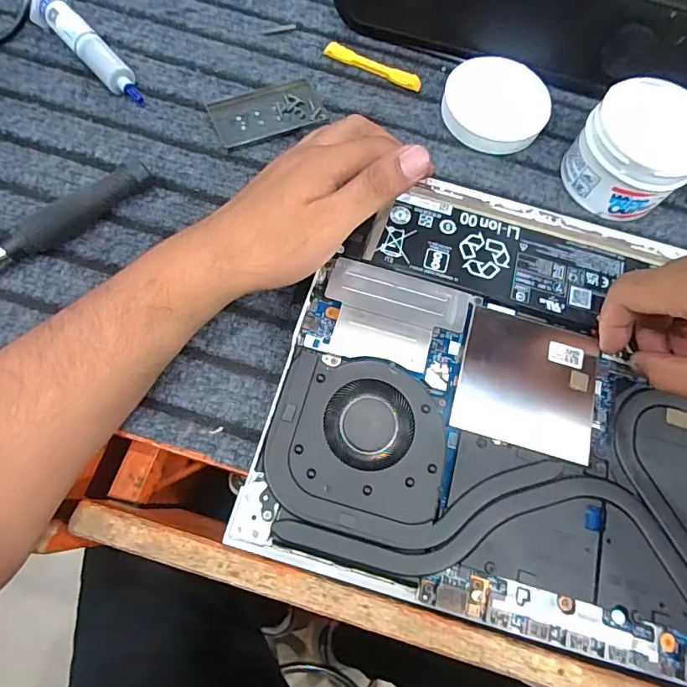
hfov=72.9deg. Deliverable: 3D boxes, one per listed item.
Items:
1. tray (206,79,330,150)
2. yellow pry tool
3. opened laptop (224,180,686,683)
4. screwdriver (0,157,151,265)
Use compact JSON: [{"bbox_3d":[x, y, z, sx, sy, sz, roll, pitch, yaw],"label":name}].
[{"bbox_3d":[-0.056,-0.171,0.343,0.078,0.004,0.047,-22,74,-12],"label":"tray"},{"bbox_3d":[0.023,-0.214,0.361,0.078,0.008,0.011,23,70,4],"label":"yellow pry tool"},{"bbox_3d":[0.141,0.035,0.266,0.340,0.016,0.246,15,69,3],"label":"opened laptop"},{"bbox_3d":[-0.183,-0.072,0.287,0.137,0.023,0.015,-38,77,-16],"label":"screwdriver"}]

